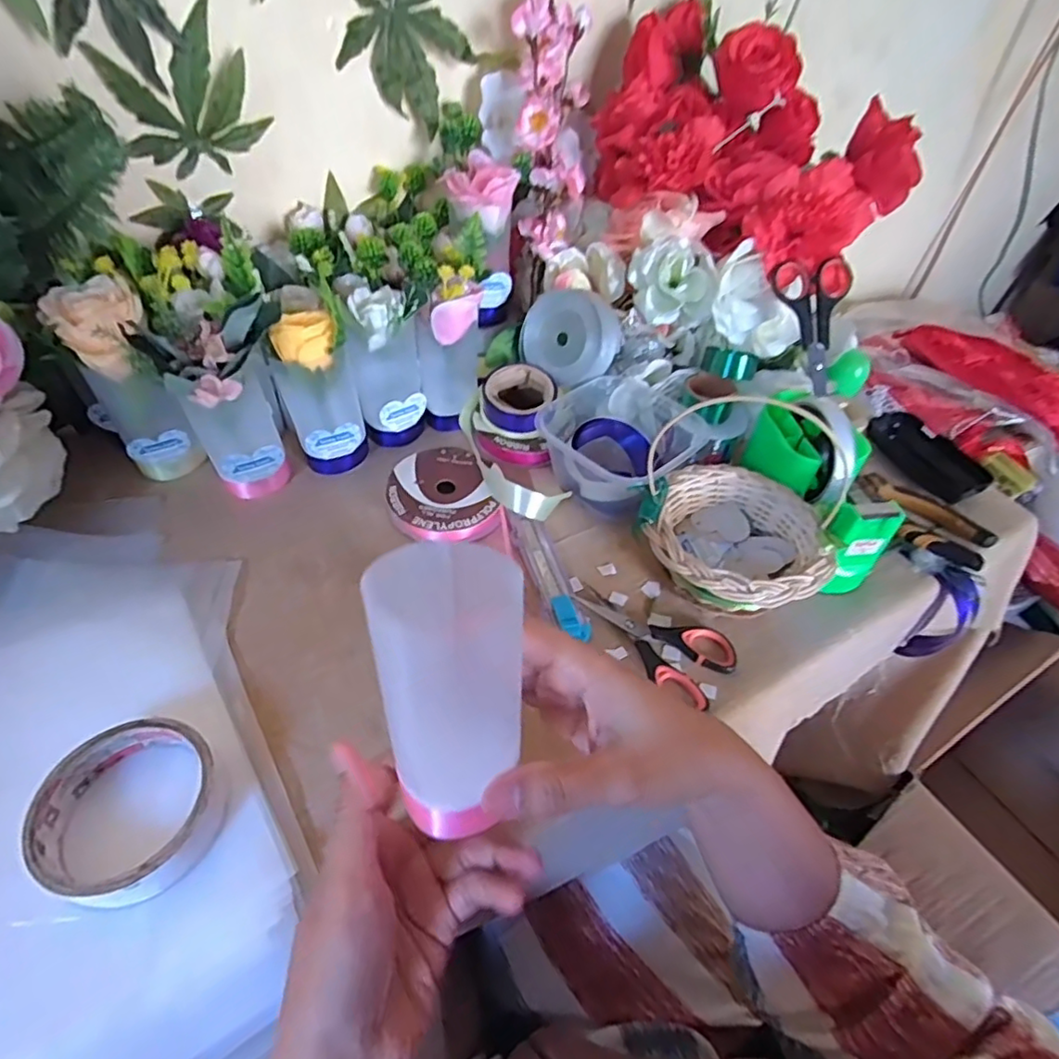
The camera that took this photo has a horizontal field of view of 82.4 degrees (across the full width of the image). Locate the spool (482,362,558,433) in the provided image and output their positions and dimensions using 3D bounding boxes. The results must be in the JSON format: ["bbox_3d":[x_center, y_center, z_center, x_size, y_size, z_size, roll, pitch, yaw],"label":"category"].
[{"bbox_3d":[-0.009,-0.114,0.527,0.062,0.033,0.073,5,47,-1],"label":"spool"}]

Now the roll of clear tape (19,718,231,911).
[{"bbox_3d":[-0.206,0.144,0.313,0.084,0.023,0.088,3,47,-3],"label":"roll of clear tape"}]

